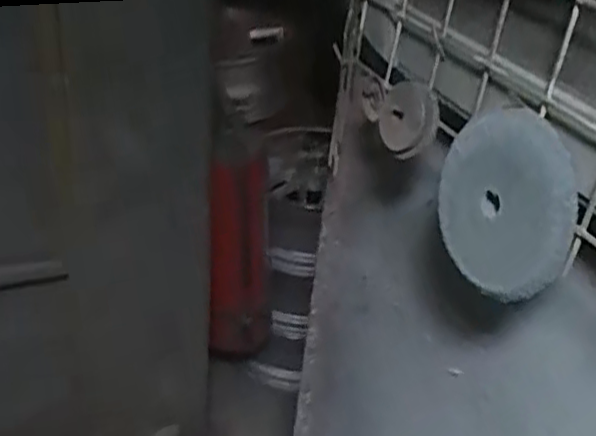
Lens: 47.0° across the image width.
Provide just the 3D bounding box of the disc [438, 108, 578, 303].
[{"bbox_3d":[0.120,-0.010,0.405,0.013,0.105,0.103,0,31,-25],"label":"disc"}]

